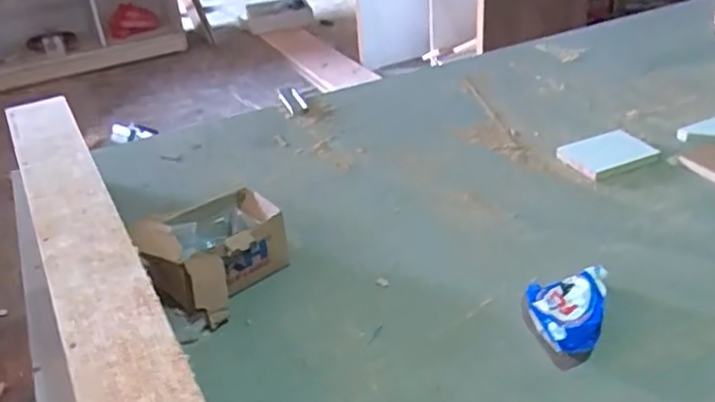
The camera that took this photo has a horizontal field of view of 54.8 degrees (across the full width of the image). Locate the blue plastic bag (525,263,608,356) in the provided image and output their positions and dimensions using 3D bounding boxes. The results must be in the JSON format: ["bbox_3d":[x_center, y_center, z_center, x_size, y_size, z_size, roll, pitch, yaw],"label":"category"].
[{"bbox_3d":[0.250,0.128,0.833,0.088,0.034,0.132,7,32,18],"label":"blue plastic bag"}]

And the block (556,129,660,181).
[{"bbox_3d":[0.429,-0.081,1.175,0.148,0.013,0.112,-17,32,-22],"label":"block"}]

